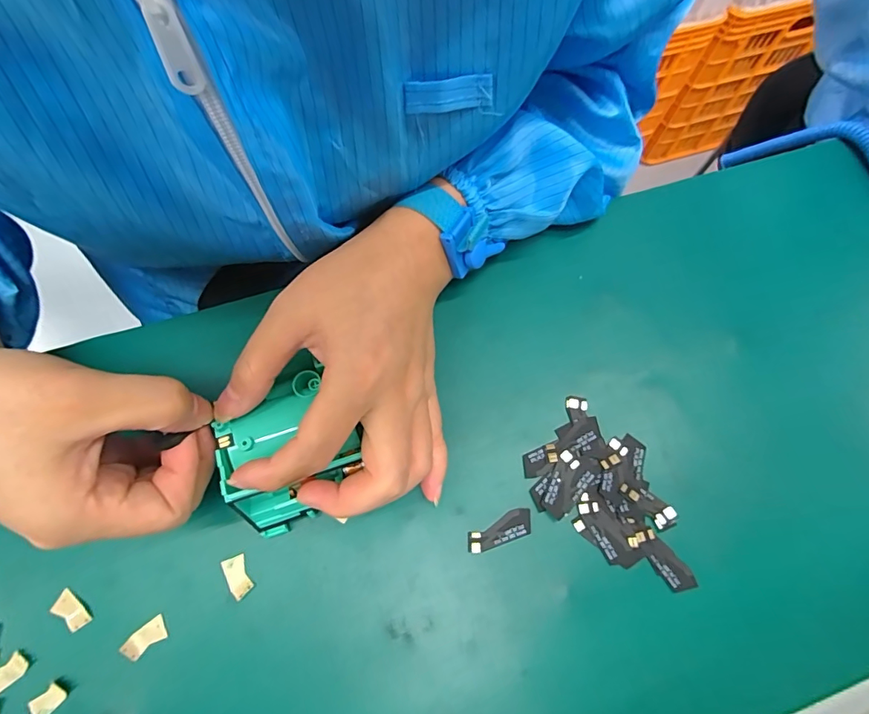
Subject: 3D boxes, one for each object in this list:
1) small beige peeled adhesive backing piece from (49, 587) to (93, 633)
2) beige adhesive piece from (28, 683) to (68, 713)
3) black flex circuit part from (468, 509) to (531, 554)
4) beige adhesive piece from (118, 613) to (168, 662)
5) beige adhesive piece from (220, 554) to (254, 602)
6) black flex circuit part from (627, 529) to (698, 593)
[{"bbox_3d":[-0.183,0.127,0.223,0.022,0.004,0.011,34,73,10],"label":"small beige peeled adhesive backing piece"},{"bbox_3d":[-0.183,0.163,0.210,0.016,0.004,0.011,-39,76,-14],"label":"beige adhesive piece"},{"bbox_3d":[0.035,0.093,0.239,0.037,0.004,0.014,-19,72,-8],"label":"black flex circuit part"},{"bbox_3d":[-0.143,0.139,0.219,0.020,0.004,0.011,-36,75,-13],"label":"beige adhesive piece"},{"bbox_3d":[-0.102,0.114,0.231,0.011,0.004,0.021,-25,69,-15],"label":"beige adhesive piece"},{"bbox_3d":[0.121,0.108,0.235,0.014,0.004,0.038,-41,76,-14],"label":"black flex circuit part"}]

